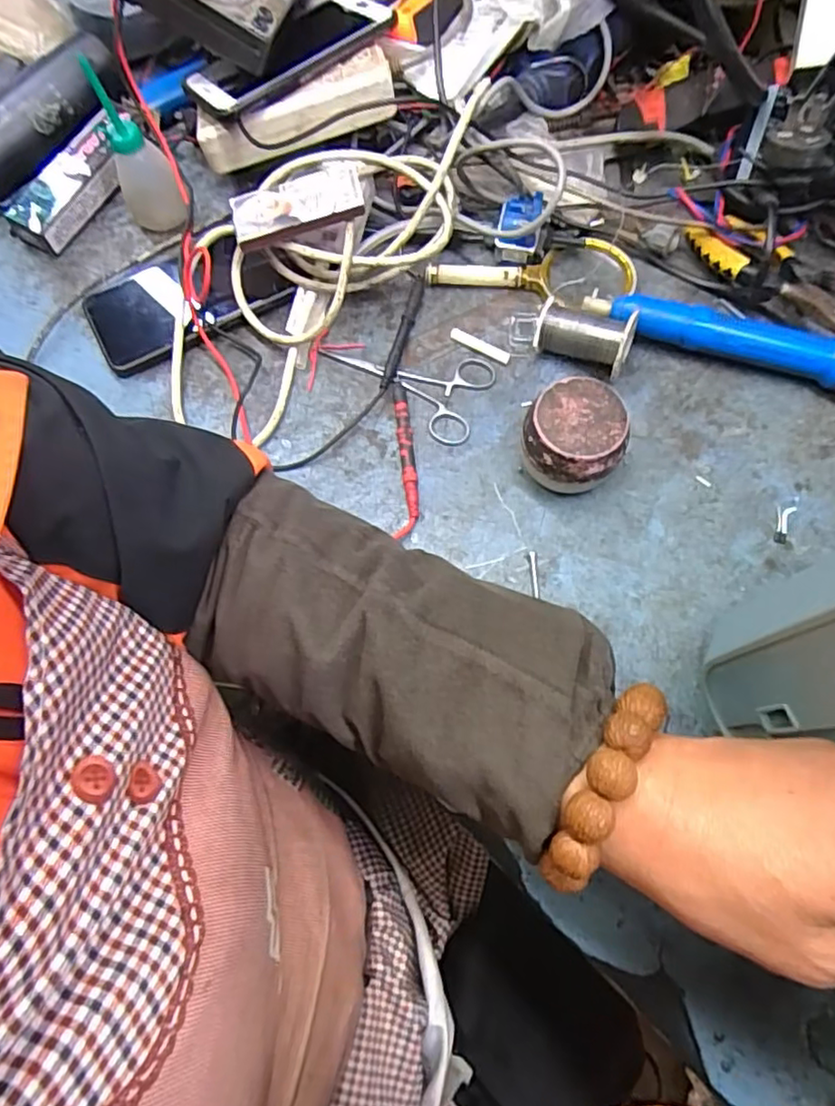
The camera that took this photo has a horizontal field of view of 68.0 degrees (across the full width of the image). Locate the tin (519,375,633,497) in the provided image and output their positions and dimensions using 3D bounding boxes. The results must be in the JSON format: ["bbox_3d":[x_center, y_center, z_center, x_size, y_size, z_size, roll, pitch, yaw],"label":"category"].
[{"bbox_3d":[0.098,-0.068,0.390,0.059,0.056,0.059,-1,70,2],"label":"tin"}]

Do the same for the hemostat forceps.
[{"bbox_3d":[-0.002,-0.130,0.440,0.122,0.005,0.070,35,75,13],"label":"hemostat forceps"}]

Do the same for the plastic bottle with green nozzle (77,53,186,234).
[{"bbox_3d":[-0.205,-0.284,0.450,0.041,0.101,0.040,-27,72,-7],"label":"plastic bottle with green nozzle"}]

